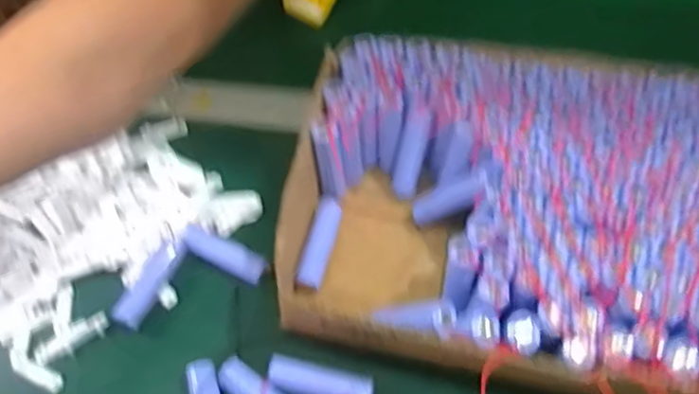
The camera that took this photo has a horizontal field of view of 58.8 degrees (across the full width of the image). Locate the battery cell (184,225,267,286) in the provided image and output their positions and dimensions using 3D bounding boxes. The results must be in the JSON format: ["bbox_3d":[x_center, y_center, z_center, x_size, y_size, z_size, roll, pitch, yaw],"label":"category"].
[{"bbox_3d":[-0.089,0.042,0.440,0.066,0.018,0.019,25,61,18],"label":"battery cell"}]

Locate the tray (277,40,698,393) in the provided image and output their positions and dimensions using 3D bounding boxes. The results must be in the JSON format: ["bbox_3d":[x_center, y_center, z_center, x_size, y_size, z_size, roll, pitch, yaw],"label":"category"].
[{"bbox_3d":[0.170,0.025,0.410,0.400,0.084,0.228,12,57,11],"label":"tray"}]

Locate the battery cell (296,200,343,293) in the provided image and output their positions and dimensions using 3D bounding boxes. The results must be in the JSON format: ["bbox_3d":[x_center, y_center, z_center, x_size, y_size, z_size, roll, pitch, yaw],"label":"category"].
[{"bbox_3d":[-0.020,0.034,0.427,0.014,0.022,0.071,11,57,10],"label":"battery cell"}]

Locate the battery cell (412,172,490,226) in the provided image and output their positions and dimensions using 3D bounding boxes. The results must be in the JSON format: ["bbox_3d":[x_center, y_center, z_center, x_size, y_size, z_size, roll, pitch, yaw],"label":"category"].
[{"bbox_3d":[0.069,0.003,0.420,0.017,0.068,0.017,28,52,-27],"label":"battery cell"}]

